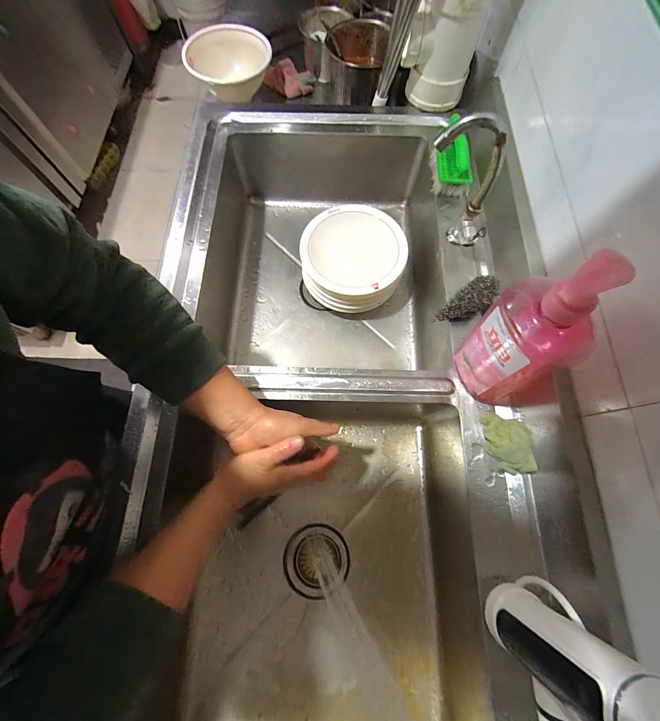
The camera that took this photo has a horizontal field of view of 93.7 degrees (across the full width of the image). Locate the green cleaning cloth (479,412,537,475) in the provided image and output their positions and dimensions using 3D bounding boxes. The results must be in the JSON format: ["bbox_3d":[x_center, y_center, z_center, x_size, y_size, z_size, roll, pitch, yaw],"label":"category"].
[{"bbox_3d":[0.232,0.108,0.409,0.041,0.050,0.083,-11,72,-4],"label":"green cleaning cloth"}]

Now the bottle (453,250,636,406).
[{"bbox_3d":[0.210,-0.015,0.339,0.060,0.259,0.107,-42,77,-13],"label":"bottle"}]

